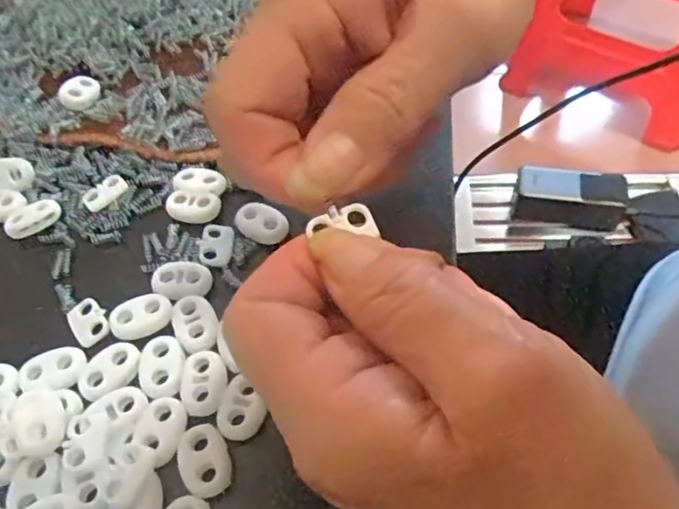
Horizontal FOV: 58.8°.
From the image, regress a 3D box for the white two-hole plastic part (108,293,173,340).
[{"bbox_3d":[-0.072,0.022,0.218,0.022,0.005,0.013,-24,56,-11],"label":"white two-hole plastic part"}]

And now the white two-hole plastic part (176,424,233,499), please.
[{"bbox_3d":[-0.042,0.064,0.186,0.015,0.004,0.022,-20,56,-8],"label":"white two-hole plastic part"}]

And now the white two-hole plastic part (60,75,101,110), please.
[{"bbox_3d":[-0.124,-0.078,0.286,0.019,0.007,0.018,-32,58,-16],"label":"white two-hole plastic part"}]

